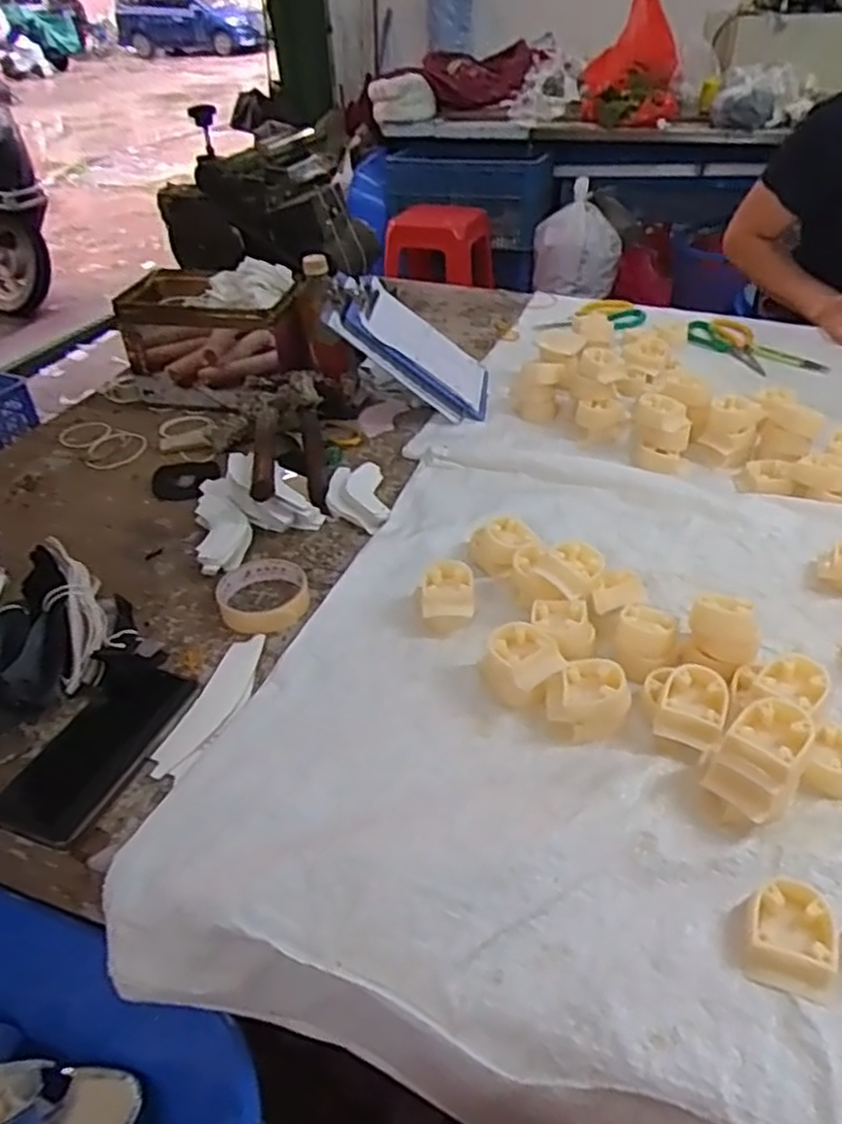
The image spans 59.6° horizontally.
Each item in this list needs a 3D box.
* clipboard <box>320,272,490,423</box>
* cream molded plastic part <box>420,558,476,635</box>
[{"bbox_3d":[-0.012,-0.292,0.983,0.249,0.028,0.142,36,45,-12],"label":"clipboard"},{"bbox_3d":[0.025,0.031,0.666,0.045,0.038,0.056,-2,38,3],"label":"cream molded plastic part"}]

